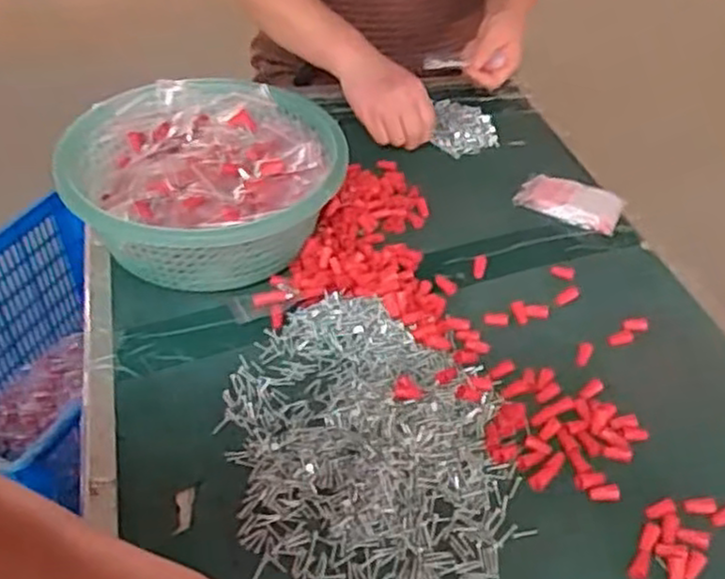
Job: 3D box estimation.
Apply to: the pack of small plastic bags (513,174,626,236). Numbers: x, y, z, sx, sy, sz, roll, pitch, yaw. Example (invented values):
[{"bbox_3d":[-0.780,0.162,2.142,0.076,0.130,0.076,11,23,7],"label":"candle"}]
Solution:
[{"bbox_3d":[0.241,-0.103,0.862,0.115,0.019,0.065,20,44,17],"label":"pack of small plastic bags"}]

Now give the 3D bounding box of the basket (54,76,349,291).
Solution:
[{"bbox_3d":[-0.157,-0.103,0.763,0.252,0.110,0.271,-4,42,-8],"label":"basket"}]

